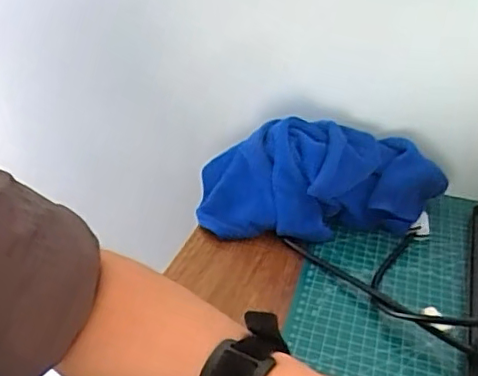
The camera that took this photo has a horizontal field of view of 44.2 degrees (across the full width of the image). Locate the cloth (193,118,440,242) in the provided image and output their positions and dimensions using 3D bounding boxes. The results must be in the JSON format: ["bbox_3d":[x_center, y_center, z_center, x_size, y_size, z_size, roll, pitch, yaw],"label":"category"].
[{"bbox_3d":[0.088,-0.010,0.587,0.245,0.089,0.101,4,33,-3],"label":"cloth"}]

